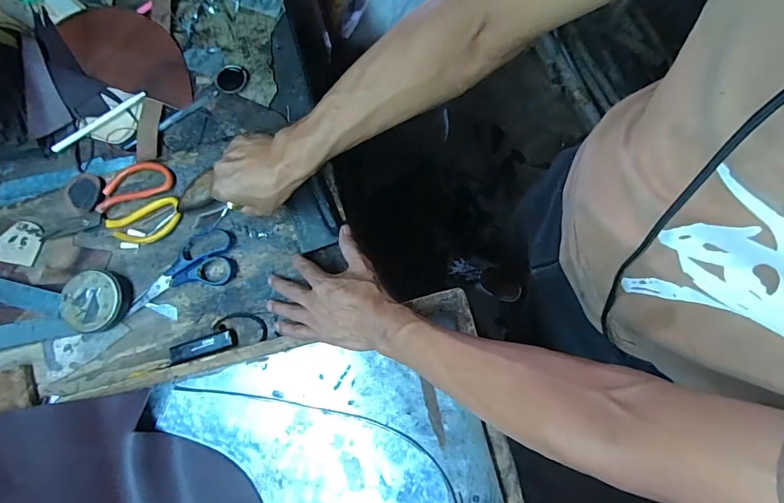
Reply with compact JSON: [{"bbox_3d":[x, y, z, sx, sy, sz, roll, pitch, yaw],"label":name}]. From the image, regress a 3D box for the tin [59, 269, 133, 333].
[{"bbox_3d":[-0.365,0.061,0.513,0.076,0.017,0.073,-2,78,-1],"label":"tin"}]

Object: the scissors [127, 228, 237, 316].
[{"bbox_3d":[-0.268,0.023,0.522,0.149,0.010,0.073,-22,83,-3],"label":"scissors"}]

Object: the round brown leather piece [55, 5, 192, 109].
[{"bbox_3d":[-0.370,-0.282,0.588,0.210,0.009,0.108,20,82,2],"label":"round brown leather piece"}]

